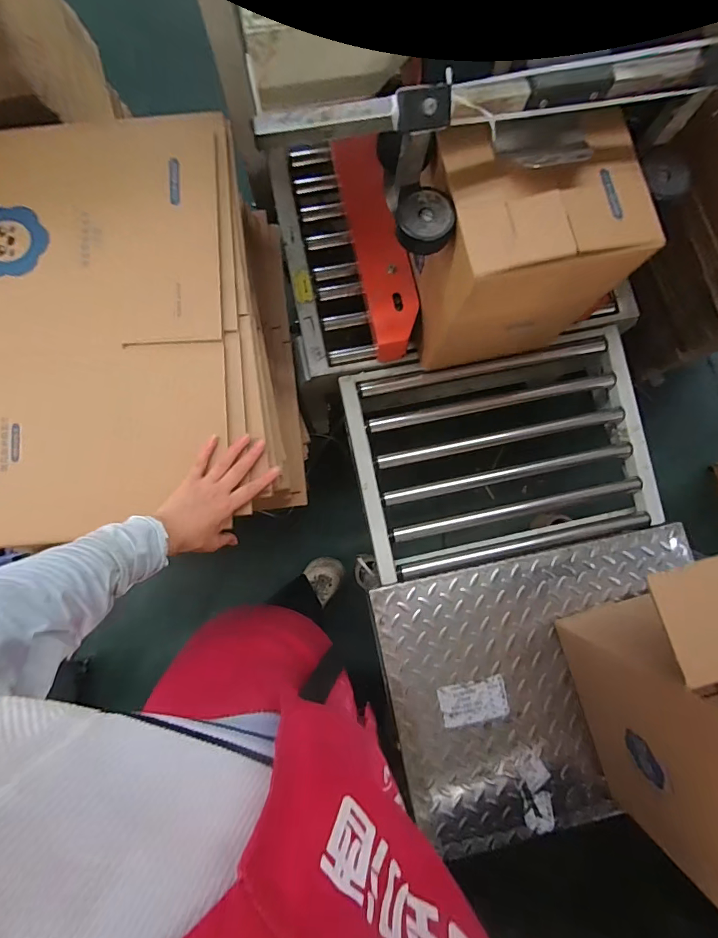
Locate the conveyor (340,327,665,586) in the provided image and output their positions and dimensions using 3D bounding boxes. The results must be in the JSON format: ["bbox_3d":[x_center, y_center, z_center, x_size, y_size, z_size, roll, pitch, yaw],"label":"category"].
[{"bbox_3d":[0.293,-0.030,0.885,0.591,0.103,0.416,-11,83,-4],"label":"conveyor"}]

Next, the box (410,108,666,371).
[{"bbox_3d":[0.242,-0.337,0.674,0.256,0.287,0.200,-10,83,-4],"label":"box"}]

